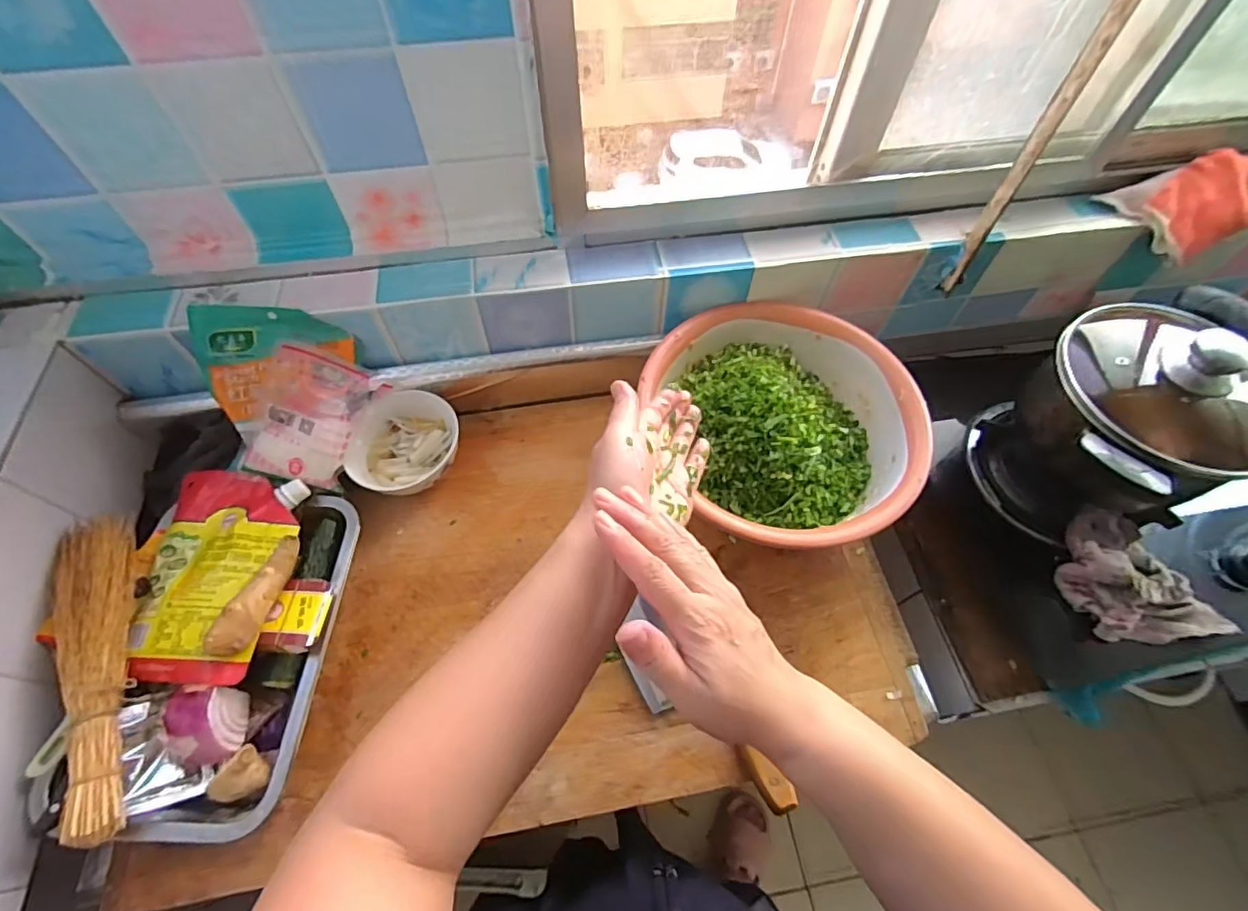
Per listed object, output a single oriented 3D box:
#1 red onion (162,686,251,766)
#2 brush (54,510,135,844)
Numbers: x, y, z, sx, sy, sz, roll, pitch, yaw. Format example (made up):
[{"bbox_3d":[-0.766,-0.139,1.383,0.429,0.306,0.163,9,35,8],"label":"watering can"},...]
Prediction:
[{"bbox_3d":[-0.357,0.228,0.466,0.047,0.046,0.059,-9,60,-6],"label":"red onion"},{"bbox_3d":[-0.447,0.174,0.456,0.054,0.034,0.264,-18,62,-11],"label":"brush"}]

